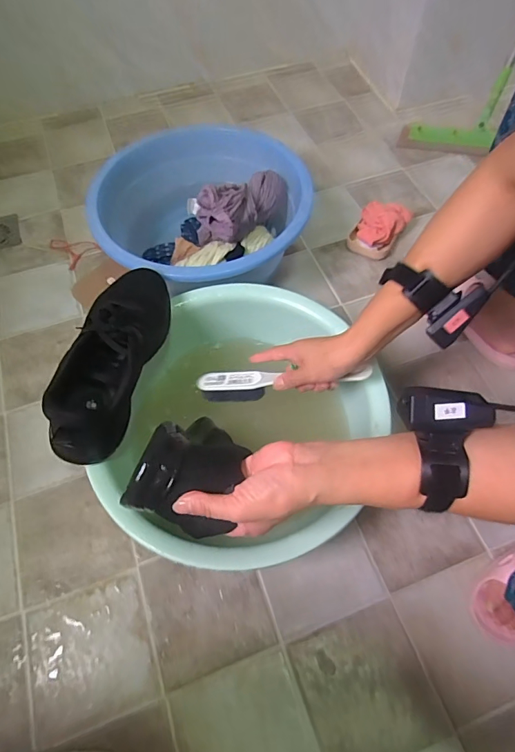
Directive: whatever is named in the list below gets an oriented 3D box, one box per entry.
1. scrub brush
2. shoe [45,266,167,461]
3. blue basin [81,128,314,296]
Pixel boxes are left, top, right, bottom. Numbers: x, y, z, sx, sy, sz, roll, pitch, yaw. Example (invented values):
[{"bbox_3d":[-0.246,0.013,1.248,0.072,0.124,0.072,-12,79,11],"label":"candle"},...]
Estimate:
[{"bbox_3d":[0.031,0.005,0.551,0.227,0.027,0.044,-6,60,17],"label":"scrub brush"},{"bbox_3d":[-0.175,-0.038,0.526,0.095,0.092,0.278,3,63,3],"label":"shoe"},{"bbox_3d":[-0.091,-0.271,0.740,0.351,0.166,0.338,-1,62,2],"label":"blue basin"}]

